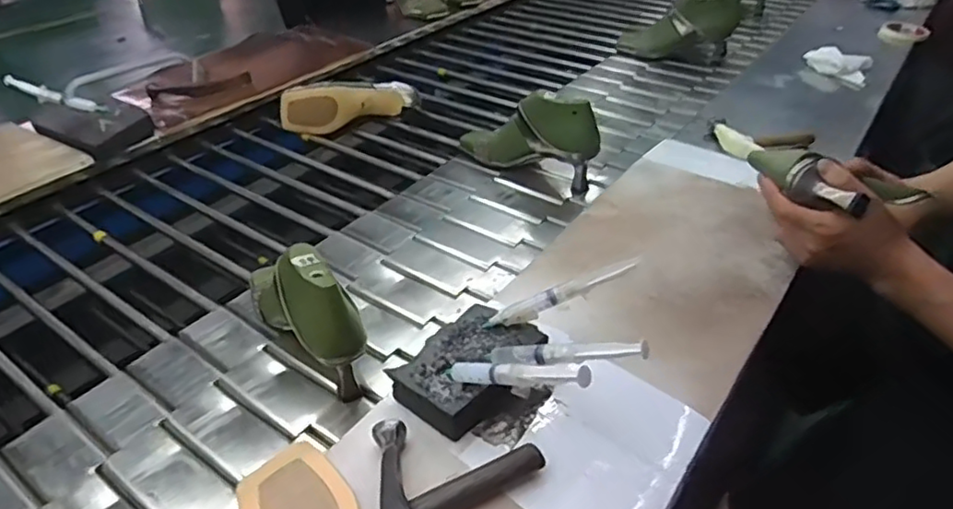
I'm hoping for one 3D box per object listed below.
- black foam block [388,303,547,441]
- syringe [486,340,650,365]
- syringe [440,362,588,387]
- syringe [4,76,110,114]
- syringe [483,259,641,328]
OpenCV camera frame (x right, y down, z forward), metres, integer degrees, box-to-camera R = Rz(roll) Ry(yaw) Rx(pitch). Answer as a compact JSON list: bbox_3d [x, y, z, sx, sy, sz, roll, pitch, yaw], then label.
[{"bbox_3d":[-0.005,0.101,0.585,0.088,0.039,0.129,27,47,31],"label":"black foam block"},{"bbox_3d":[0.070,0.080,0.523,0.143,0.014,0.019,-9,30,34],"label":"syringe"},{"bbox_3d":[0.026,0.095,0.505,0.150,0.017,0.014,-10,23,46],"label":"syringe"},{"bbox_3d":[-0.691,-0.259,1.053,0.157,0.024,0.037,17,37,-11],"label":"syringe"},{"bbox_3d":[0.078,0.036,0.593,0.150,0.021,0.018,-24,38,7],"label":"syringe"}]

